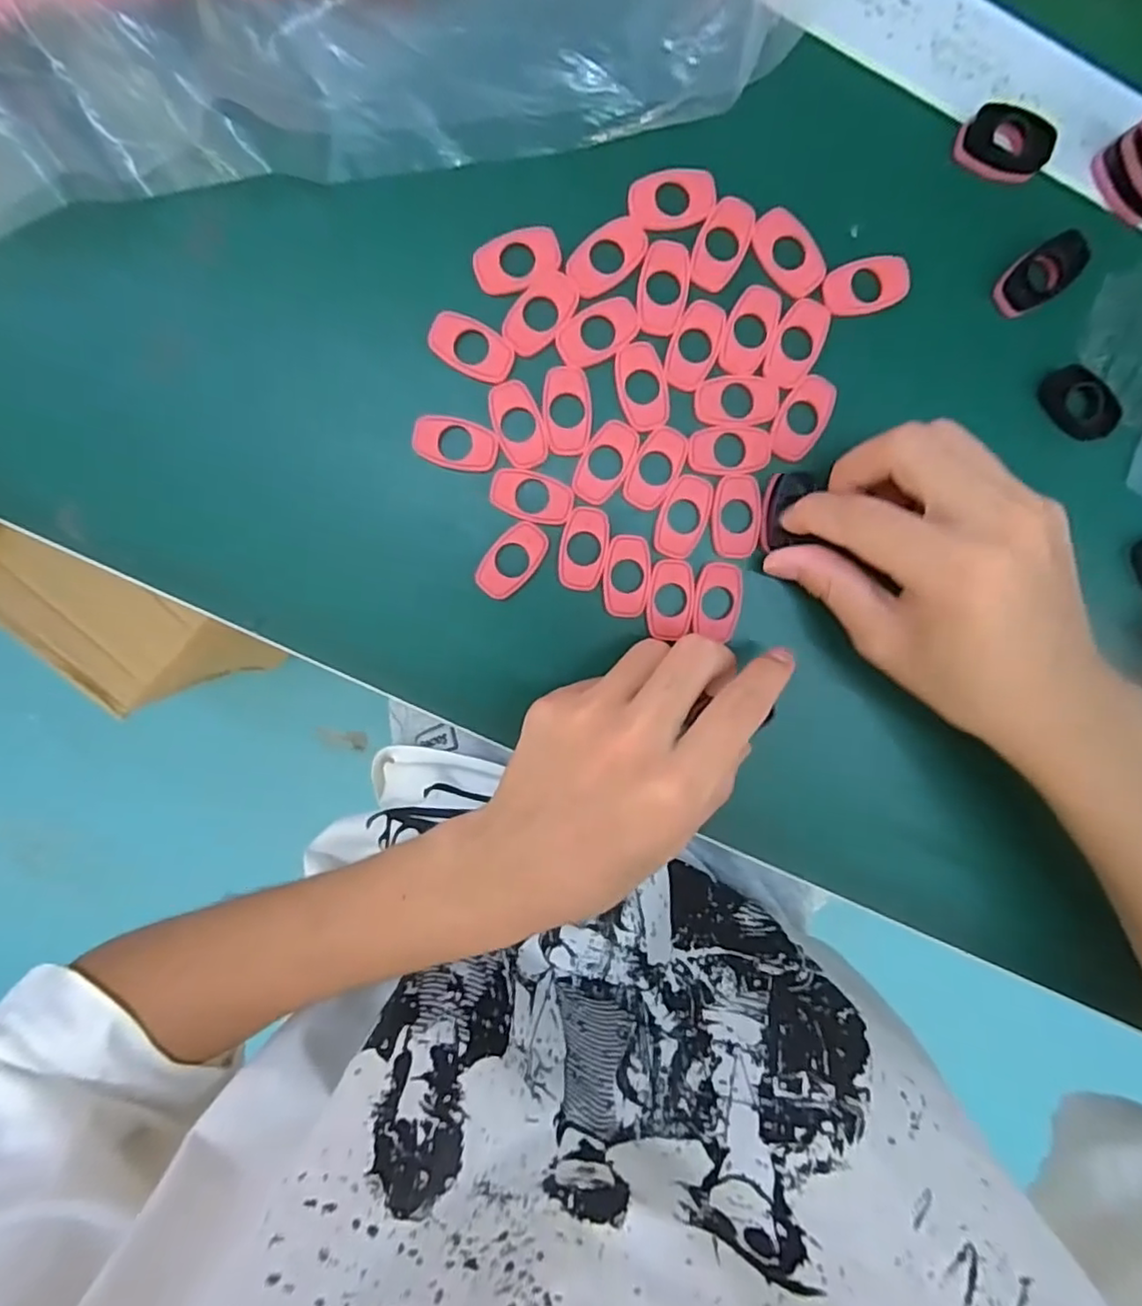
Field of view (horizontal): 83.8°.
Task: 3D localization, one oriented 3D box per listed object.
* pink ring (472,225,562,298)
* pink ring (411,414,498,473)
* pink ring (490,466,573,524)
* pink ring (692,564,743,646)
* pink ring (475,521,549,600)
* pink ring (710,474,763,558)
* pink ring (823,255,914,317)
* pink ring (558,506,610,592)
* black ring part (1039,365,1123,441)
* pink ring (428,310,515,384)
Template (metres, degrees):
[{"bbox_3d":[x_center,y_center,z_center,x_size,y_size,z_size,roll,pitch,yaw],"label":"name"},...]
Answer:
[{"bbox_3d":[-0.020,-0.146,0.235,0.032,0.004,0.020,-18,95,-2],"label":"pink ring"},{"bbox_3d":[-0.044,-0.080,0.243,0.032,0.004,0.018,8,94,-4],"label":"pink ring"},{"bbox_3d":[-0.015,-0.061,0.246,0.032,0.004,0.018,19,93,-4],"label":"pink ring"},{"bbox_3d":[0.059,-0.021,0.256,0.018,0.004,0.030,6,99,-3],"label":"pink ring"},{"bbox_3d":[-0.023,-0.036,0.249,0.018,0.004,0.032,42,91,-5],"label":"pink ring"},{"bbox_3d":[0.066,-0.054,0.252,0.019,0.004,0.032,4,94,-3],"label":"pink ring"},{"bbox_3d":[0.114,-0.141,0.244,0.033,0.004,0.020,-12,95,-2],"label":"pink ring"},{"bbox_3d":[0.005,-0.041,0.250,0.018,0.004,0.031,6,94,-3],"label":"pink ring"},{"bbox_3d":[0.203,-0.100,0.254,0.033,0.008,0.022,36,92,-5],"label":"black ring part"},{"bbox_3d":[-0.037,-0.115,0.239,0.032,0.004,0.019,28,92,-5],"label":"pink ring"}]

